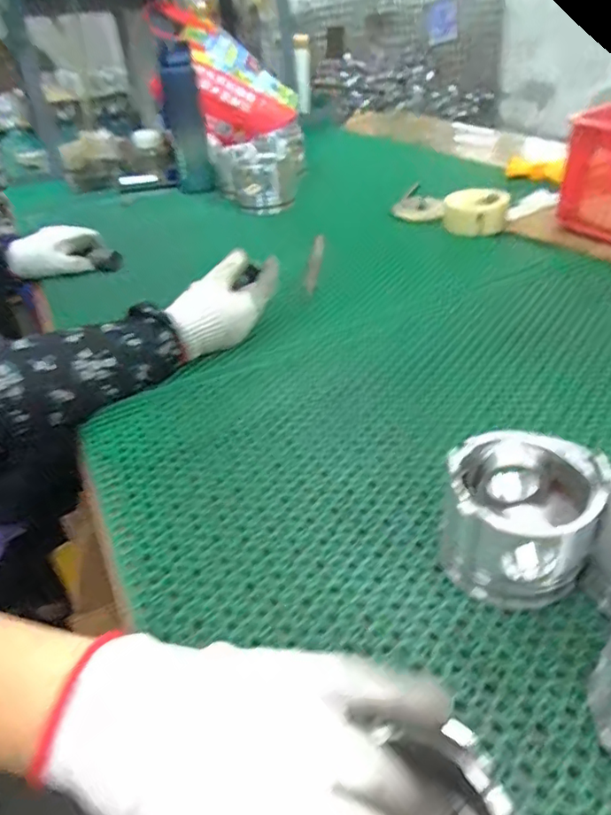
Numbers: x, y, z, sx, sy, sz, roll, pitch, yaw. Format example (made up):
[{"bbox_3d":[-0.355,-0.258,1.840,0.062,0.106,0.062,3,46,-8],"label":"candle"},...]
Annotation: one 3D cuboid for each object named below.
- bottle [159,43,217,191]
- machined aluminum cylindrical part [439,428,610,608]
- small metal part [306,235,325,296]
[{"bbox_3d":[-0.240,-0.566,1.106,0.073,0.259,0.087,-12,38,-7],"label":"bottle"},{"bbox_3d":[0.141,0.067,0.371,0.091,0.092,0.090,-4,37,3],"label":"machined aluminum cylindrical part"},{"bbox_3d":[0.014,-0.220,0.837,0.018,0.005,0.214,0,38,8],"label":"small metal part"}]

